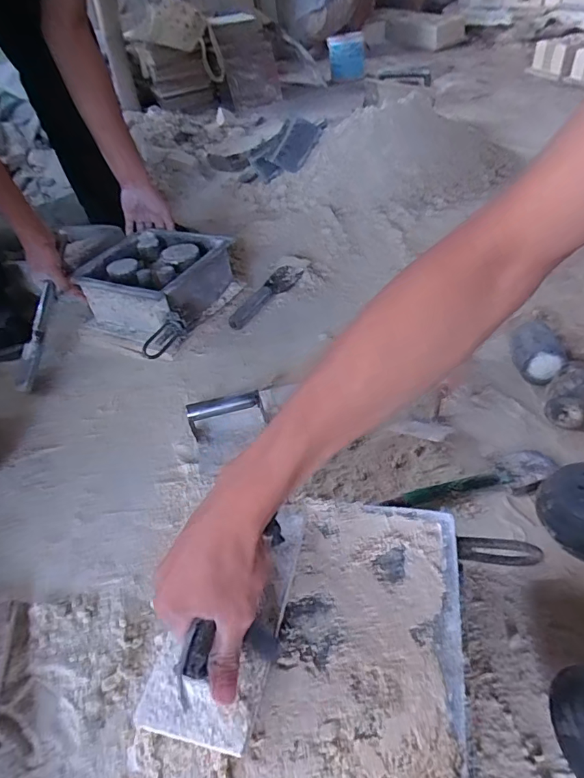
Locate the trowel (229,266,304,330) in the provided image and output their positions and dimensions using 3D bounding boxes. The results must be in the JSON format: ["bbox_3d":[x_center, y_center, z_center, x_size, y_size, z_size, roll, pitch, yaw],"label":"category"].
[{"bbox_3d":[-0.056,-0.205,0.966,0.072,0.033,0.246,16,50,22],"label":"trowel"}]

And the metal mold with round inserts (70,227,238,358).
[{"bbox_3d":[-0.279,-0.191,0.905,0.245,0.123,0.274,13,49,20],"label":"metal mold with round inserts"}]

